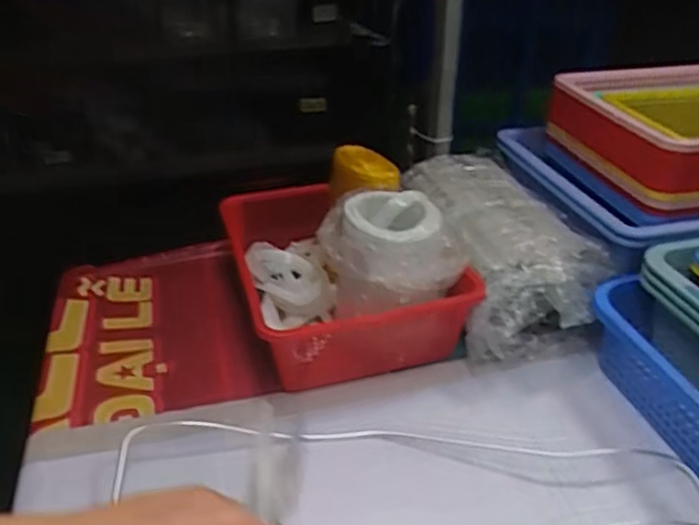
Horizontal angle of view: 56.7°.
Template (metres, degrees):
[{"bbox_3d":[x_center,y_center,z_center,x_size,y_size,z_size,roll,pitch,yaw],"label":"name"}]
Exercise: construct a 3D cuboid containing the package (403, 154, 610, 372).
[{"bbox_3d":[0.205,-0.028,0.934,0.190,0.127,0.403,-5,31,-8],"label":"package"}]

